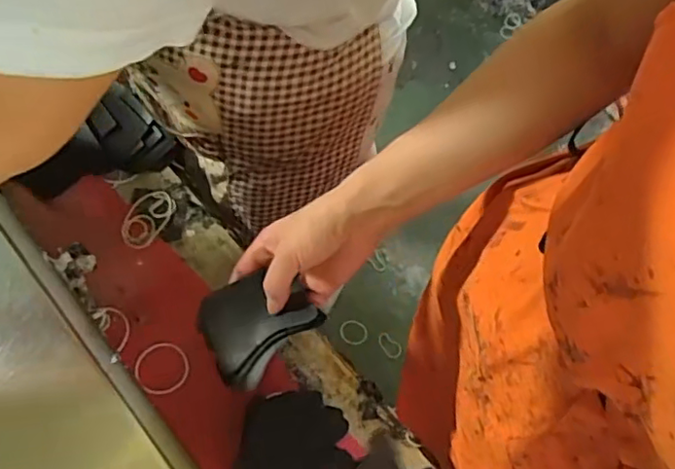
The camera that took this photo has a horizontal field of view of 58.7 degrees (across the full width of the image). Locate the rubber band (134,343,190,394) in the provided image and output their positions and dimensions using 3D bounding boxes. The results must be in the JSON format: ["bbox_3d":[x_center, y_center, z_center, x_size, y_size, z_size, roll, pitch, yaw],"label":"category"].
[{"bbox_3d":[-0.157,0.120,0.538,0.047,0.004,0.044,-6,75,-12],"label":"rubber band"}]

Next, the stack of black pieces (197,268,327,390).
[{"bbox_3d":[-0.065,0.067,0.478,0.092,0.034,0.075,-38,73,-19],"label":"stack of black pieces"}]

